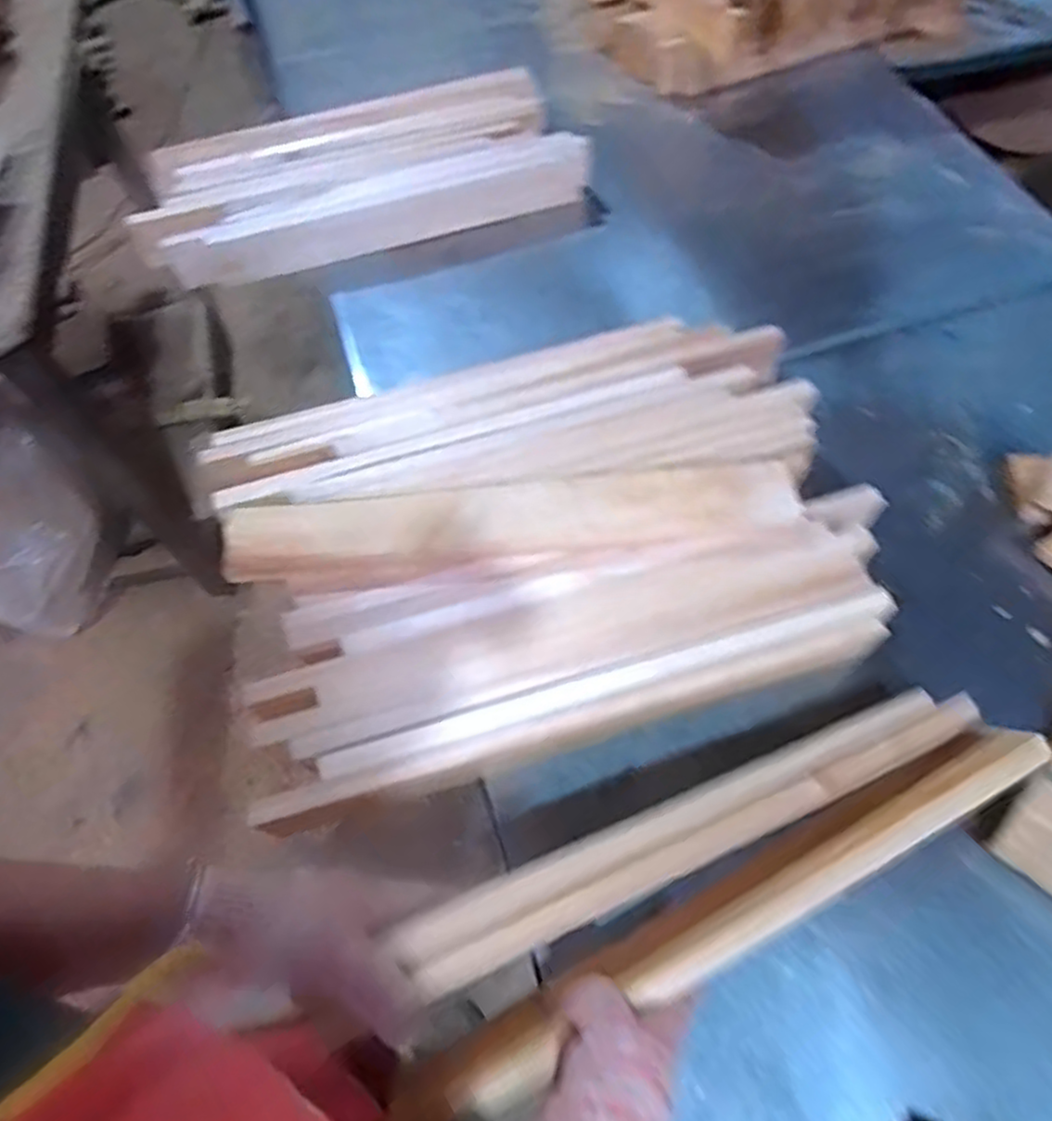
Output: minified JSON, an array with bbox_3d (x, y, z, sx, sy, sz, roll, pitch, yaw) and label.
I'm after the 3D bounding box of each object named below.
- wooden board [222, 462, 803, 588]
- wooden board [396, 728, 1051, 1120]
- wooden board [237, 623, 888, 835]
[{"bbox_3d":[-0.010,-0.034,0.651,0.503,0.024,0.081,-7,60,0],"label":"wooden board"},{"bbox_3d":[0.144,0.243,0.507,0.498,0.069,0.019,-26,105,-12],"label":"wooden board"},{"bbox_3d":[0.047,0.139,0.599,0.510,0.075,0.022,-16,61,-5],"label":"wooden board"}]

